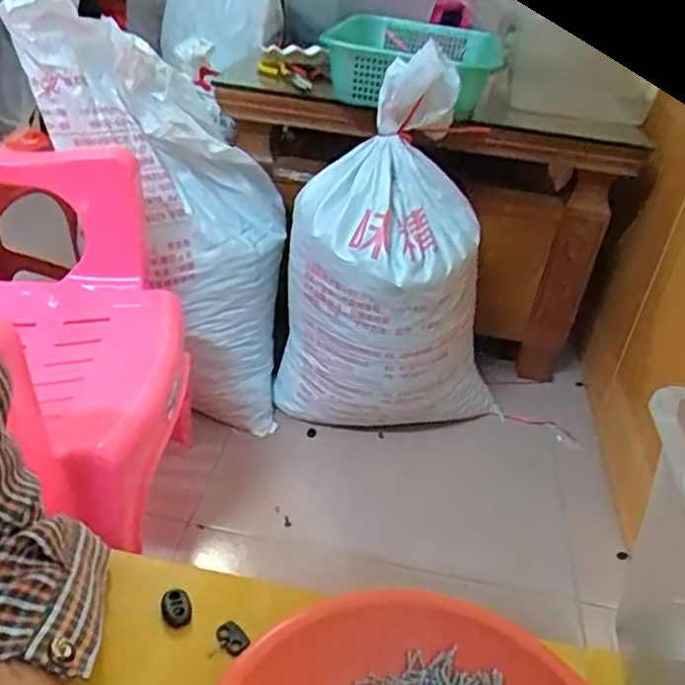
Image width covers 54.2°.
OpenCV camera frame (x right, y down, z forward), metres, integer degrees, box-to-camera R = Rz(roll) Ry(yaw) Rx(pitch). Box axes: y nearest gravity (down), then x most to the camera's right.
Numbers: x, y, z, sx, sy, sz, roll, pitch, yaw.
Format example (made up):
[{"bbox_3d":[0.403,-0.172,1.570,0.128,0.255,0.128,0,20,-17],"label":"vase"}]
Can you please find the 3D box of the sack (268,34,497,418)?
[{"bbox_3d":[0.077,-0.130,1.108,0.272,0.569,0.279,-22,43,-36],"label":"sack"}]

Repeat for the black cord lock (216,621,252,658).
[{"bbox_3d":[-0.057,0.154,0.348,0.018,0.004,0.012,31,40,32],"label":"black cord lock"}]

